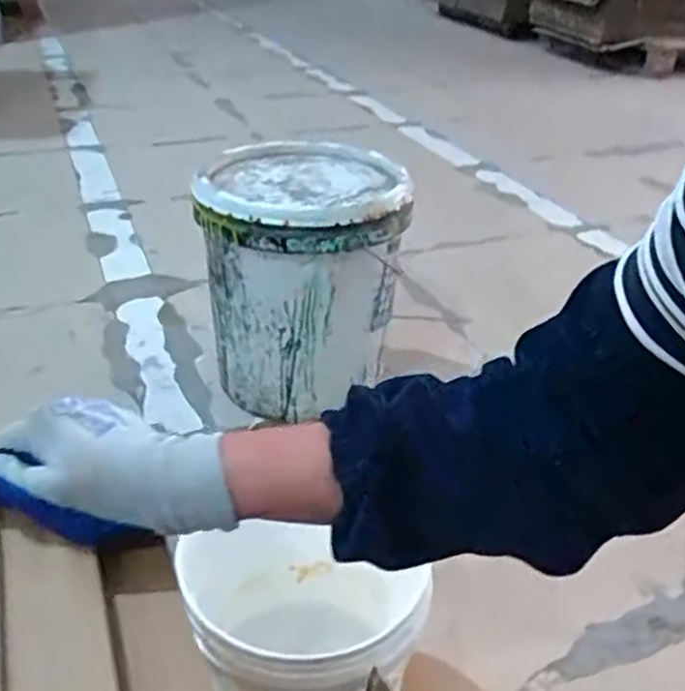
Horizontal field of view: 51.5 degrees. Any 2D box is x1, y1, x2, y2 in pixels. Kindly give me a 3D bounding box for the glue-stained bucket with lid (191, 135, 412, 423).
[{"bbox_3d":[-0.061,-0.093,1.093,0.281,0.342,0.282,1,32,-1],"label":"glue-stained bucket with lid"}]

